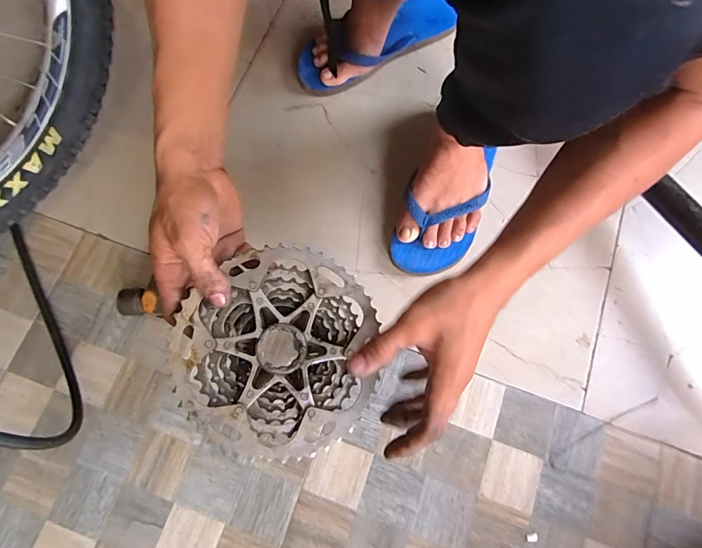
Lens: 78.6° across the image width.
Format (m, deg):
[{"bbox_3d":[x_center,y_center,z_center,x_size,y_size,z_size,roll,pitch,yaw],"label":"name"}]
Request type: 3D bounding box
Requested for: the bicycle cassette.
[{"bbox_3d":[-0.063,0.063,0.372,0.161,0.040,0.170,0,74,-1],"label":"bicycle cassette"}]

